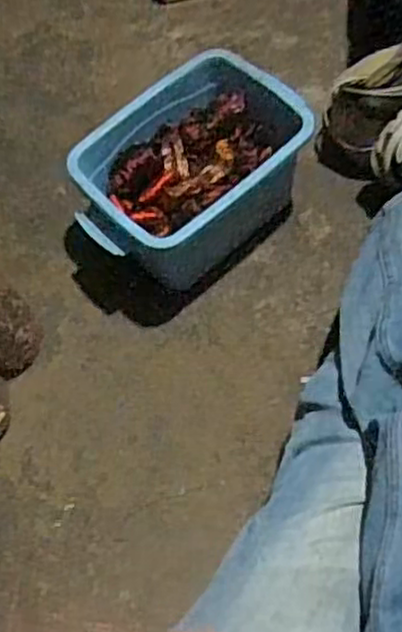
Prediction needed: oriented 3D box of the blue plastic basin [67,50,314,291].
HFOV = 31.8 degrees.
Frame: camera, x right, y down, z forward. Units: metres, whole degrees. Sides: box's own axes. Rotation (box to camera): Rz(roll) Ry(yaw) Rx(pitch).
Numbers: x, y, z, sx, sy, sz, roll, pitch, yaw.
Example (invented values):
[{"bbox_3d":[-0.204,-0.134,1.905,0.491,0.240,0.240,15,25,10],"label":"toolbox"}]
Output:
[{"bbox_3d":[-0.013,-0.172,0.902,0.284,0.151,0.193,-43,69,-12],"label":"blue plastic basin"}]

